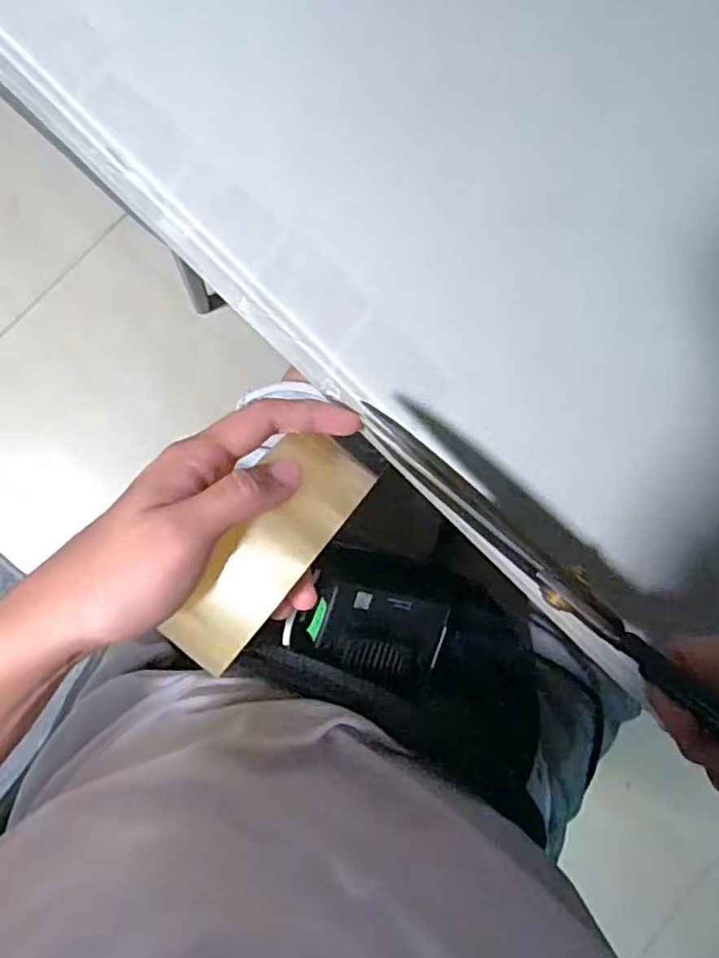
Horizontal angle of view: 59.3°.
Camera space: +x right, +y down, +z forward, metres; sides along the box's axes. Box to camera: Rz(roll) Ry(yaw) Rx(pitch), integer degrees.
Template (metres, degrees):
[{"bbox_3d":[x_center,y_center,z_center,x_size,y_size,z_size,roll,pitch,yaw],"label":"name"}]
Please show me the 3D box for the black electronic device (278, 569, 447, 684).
[{"bbox_3d":[0.007,0.088,0.374,0.093,0.032,0.047,19,90,-9],"label":"black electronic device"}]

